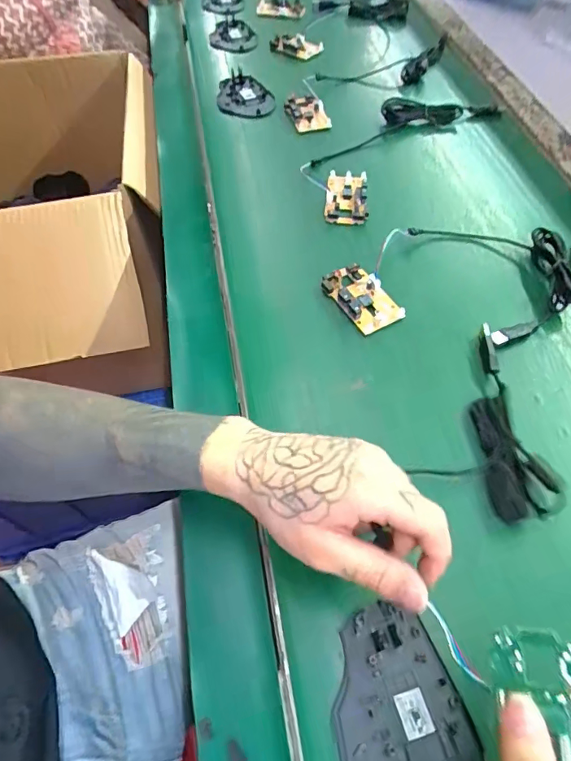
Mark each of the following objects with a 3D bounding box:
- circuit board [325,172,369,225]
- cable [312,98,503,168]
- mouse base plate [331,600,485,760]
[{"bbox_3d":[0.067,-0.203,0.519,0.044,0.011,0.081,5,57,5],"label":"circuit board"},{"bbox_3d":[0.146,-0.332,0.603,0.281,0.016,0.065,-22,59,-15],"label":"cable"},{"bbox_3d":[0.064,0.189,0.264,0.071,0.006,0.109,-16,58,-9],"label":"mouse base plate"}]

